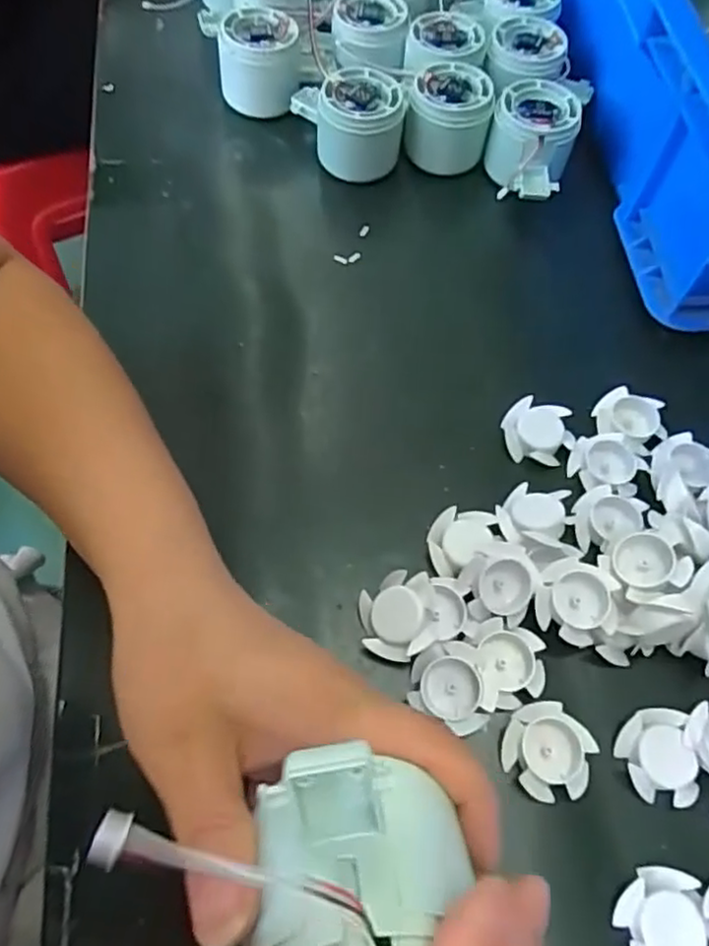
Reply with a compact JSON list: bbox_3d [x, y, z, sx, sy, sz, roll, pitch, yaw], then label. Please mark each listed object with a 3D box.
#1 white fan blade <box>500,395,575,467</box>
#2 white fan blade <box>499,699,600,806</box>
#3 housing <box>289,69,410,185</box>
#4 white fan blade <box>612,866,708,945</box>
[{"bbox_3d":[0.106,-0.024,0.379,0.038,0.011,0.035,9,64,2],"label":"white fan blade"},{"bbox_3d":[0.088,0.128,0.302,0.037,0.014,0.040,1,64,-2],"label":"white fan blade"},{"bbox_3d":[-0.006,-0.248,0.470,0.081,0.053,0.063,7,64,1],"label":"housing"},{"bbox_3d":[0.129,0.186,0.276,0.037,0.015,0.033,-25,67,-14],"label":"white fan blade"}]

